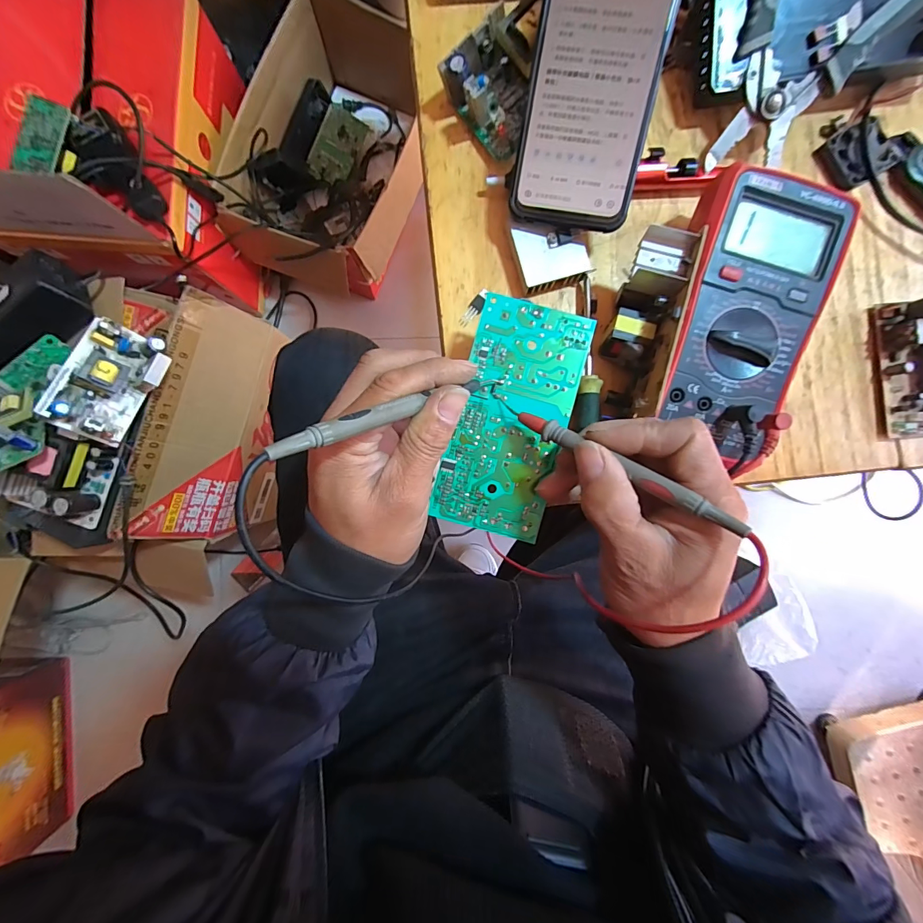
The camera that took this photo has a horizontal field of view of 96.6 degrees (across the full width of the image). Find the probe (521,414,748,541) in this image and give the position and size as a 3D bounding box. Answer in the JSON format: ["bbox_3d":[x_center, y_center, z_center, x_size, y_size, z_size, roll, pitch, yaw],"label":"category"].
[{"bbox_3d":[0.081,0.002,0.215,0.126,0.009,0.011,33,89,32],"label":"probe"}]

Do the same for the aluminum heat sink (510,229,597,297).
[{"bbox_3d":[0.063,-0.146,0.293,0.049,0.017,0.040,-14,90,-1],"label":"aluminum heat sink"}]

